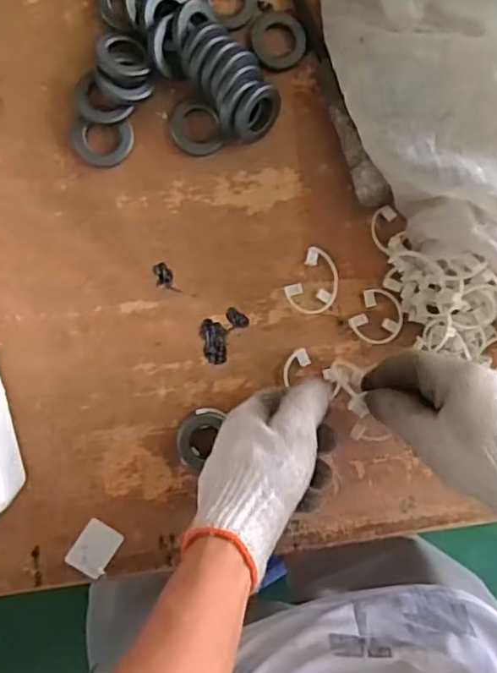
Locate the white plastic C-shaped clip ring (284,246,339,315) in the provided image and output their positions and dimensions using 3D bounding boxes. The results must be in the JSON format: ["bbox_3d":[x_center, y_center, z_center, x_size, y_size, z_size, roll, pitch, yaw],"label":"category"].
[{"bbox_3d":[0.054,-0.042,0.489,0.039,0.008,0.051,32,88,-7],"label":"white plastic C-shaped clip ring"}]

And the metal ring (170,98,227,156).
[{"bbox_3d":[-0.040,-0.160,0.471,0.037,0.009,0.040,0,92,-7],"label":"metal ring"}]

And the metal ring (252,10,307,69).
[{"bbox_3d":[0.024,-0.232,0.478,0.043,0.010,0.042,0,92,-7],"label":"metal ring"}]

